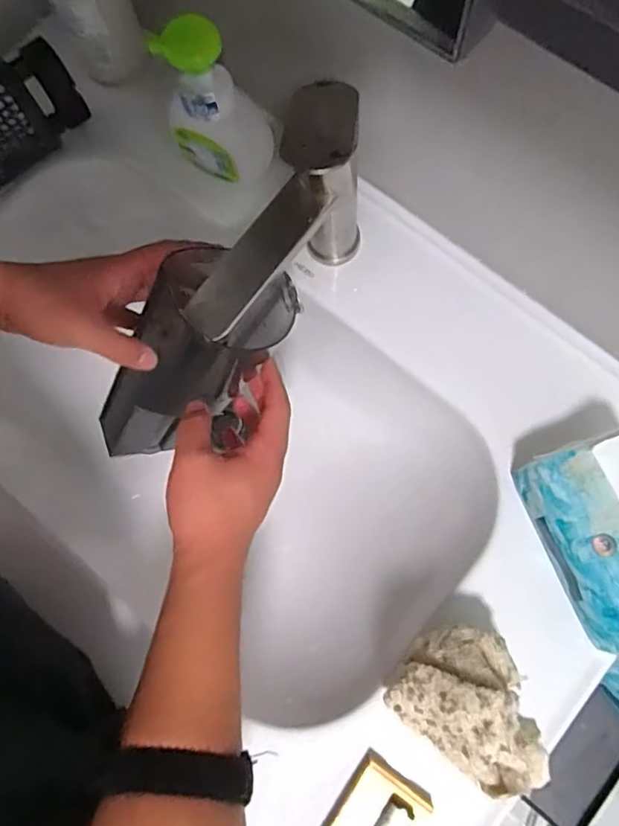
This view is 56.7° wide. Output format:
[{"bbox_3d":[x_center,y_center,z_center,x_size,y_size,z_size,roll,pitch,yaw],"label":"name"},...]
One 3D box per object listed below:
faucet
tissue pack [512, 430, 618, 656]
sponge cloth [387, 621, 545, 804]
[{"bbox_3d":[-0.020,-0.128,0.426,0.053,0.177,0.175,38,80,10],"label":"faucet"},{"bbox_3d":[0.227,0.092,0.426,0.086,0.071,0.143,-20,76,-4],"label":"tissue pack"},{"bbox_3d":[0.127,0.213,0.401,0.130,0.074,0.084,39,80,10],"label":"sponge cloth"}]

